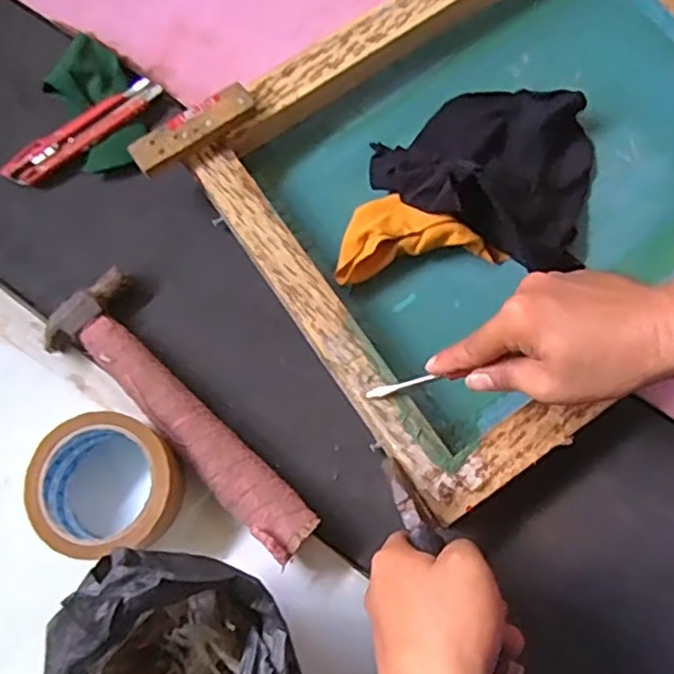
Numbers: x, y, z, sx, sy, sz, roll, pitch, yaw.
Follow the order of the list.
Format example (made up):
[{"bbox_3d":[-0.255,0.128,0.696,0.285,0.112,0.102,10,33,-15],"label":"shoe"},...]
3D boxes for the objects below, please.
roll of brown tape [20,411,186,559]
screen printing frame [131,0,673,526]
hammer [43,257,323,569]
[{"bbox_3d":[-0.163,0.109,0.484,0.104,0.061,0.097,0,74,0],"label":"roll of brown tape"},{"bbox_3d":[0.154,-0.141,0.541,0.463,0.061,0.370,-35,77,-9],"label":"screen printing frame"},{"bbox_3d":[-0.116,0.058,0.507,0.262,0.034,0.077,44,79,11],"label":"hammer"}]

